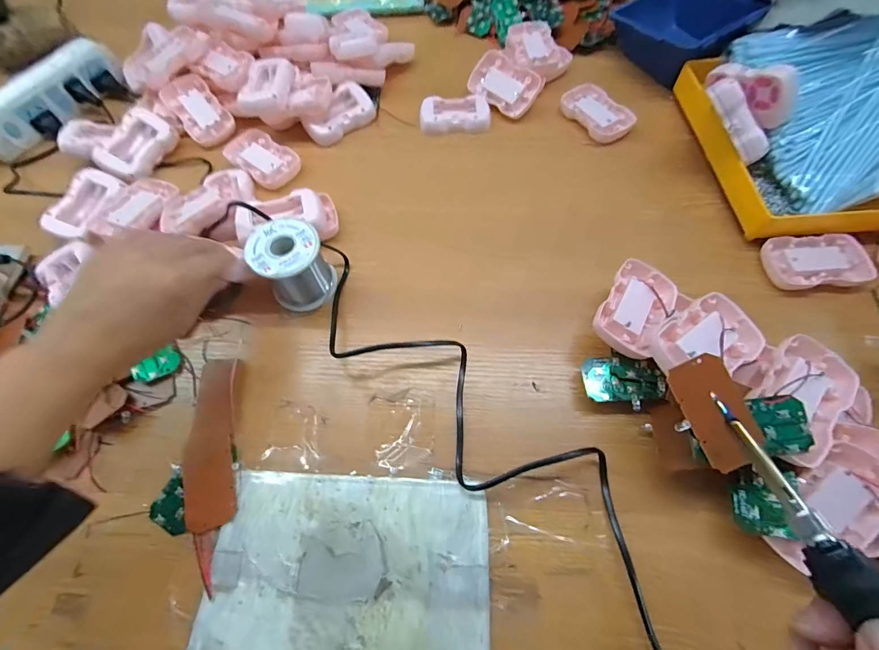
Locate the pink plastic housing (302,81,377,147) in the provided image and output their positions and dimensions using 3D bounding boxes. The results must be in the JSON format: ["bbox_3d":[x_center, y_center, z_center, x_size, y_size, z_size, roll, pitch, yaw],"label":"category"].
[{"bbox_3d":[-0.124,-0.257,0.466,0.088,0.022,0.048,-42,92,-12],"label":"pink plastic housing"}]

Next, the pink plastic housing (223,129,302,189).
[{"bbox_3d":[-0.210,-0.199,0.445,0.097,0.011,0.056,39,72,17],"label":"pink plastic housing"}]

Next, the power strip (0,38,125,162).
[{"bbox_3d":[-0.487,-0.283,0.472,0.029,0.057,0.187,30,70,14],"label":"power strip"}]

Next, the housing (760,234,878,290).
[{"bbox_3d":[0.363,-0.060,0.364,0.083,0.020,0.056,-1,66,1],"label":"housing"}]

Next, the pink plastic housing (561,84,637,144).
[{"bbox_3d":[0.193,-0.260,0.464,0.056,0.011,0.090,-33,69,-13],"label":"pink plastic housing"}]

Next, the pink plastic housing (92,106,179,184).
[{"bbox_3d":[-0.351,-0.208,0.439,0.050,0.015,0.087,33,69,-24],"label":"pink plastic housing"}]

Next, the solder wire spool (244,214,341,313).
[{"bbox_3d":[-0.135,-0.054,0.352,0.059,0.067,0.060,-1,66,1],"label":"solder wire spool"}]

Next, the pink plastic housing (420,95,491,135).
[{"bbox_3d":[0.020,-0.261,0.472,0.085,0.022,0.048,1,66,2],"label":"pink plastic housing"}]

